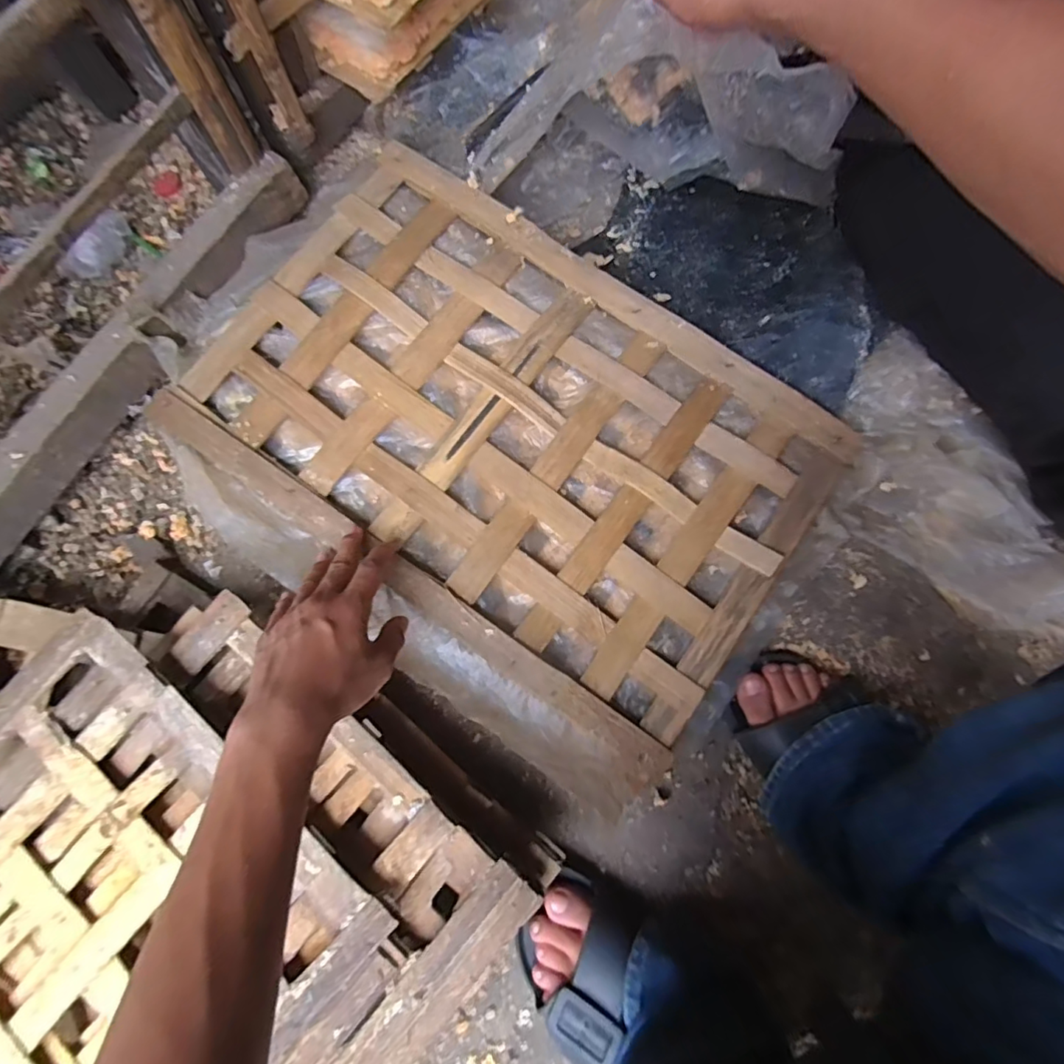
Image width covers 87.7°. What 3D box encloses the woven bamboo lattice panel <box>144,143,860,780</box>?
[{"bbox_3d":[-0.021,-0.094,0.506,0.532,0.035,0.349,35,80,9],"label":"woven bamboo lattice panel"}]

